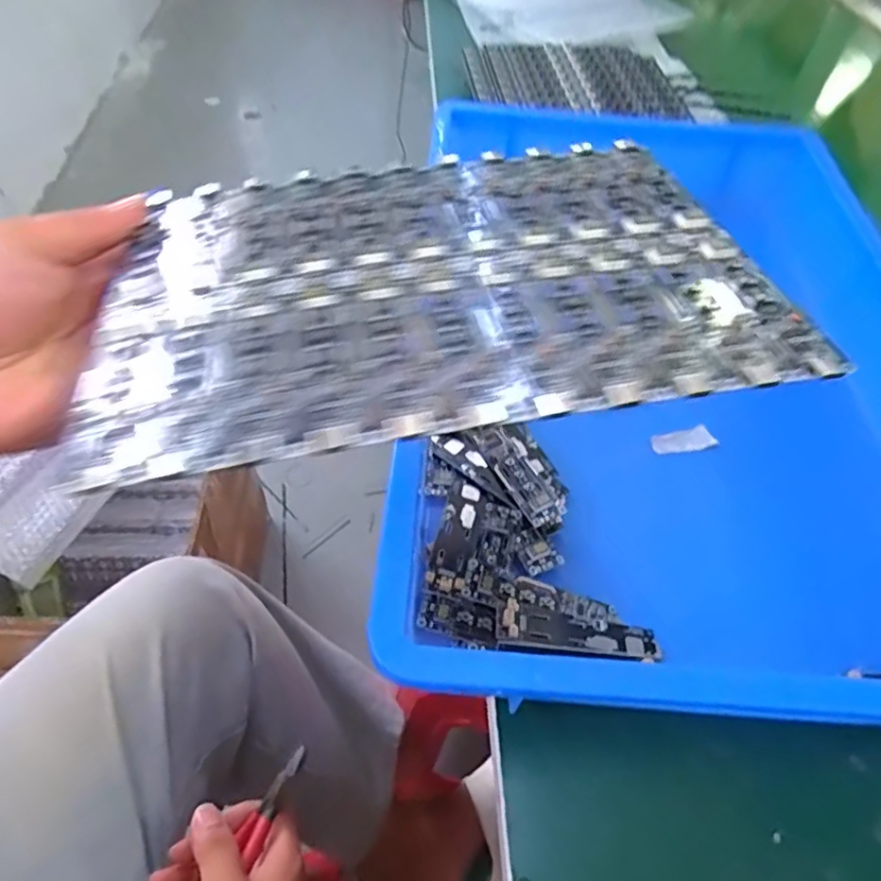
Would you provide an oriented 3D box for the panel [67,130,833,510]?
[{"bbox_3d":[-0.003,-0.068,0.254,0.250,0.006,0.179,-9,49,-6],"label":"panel"}]

